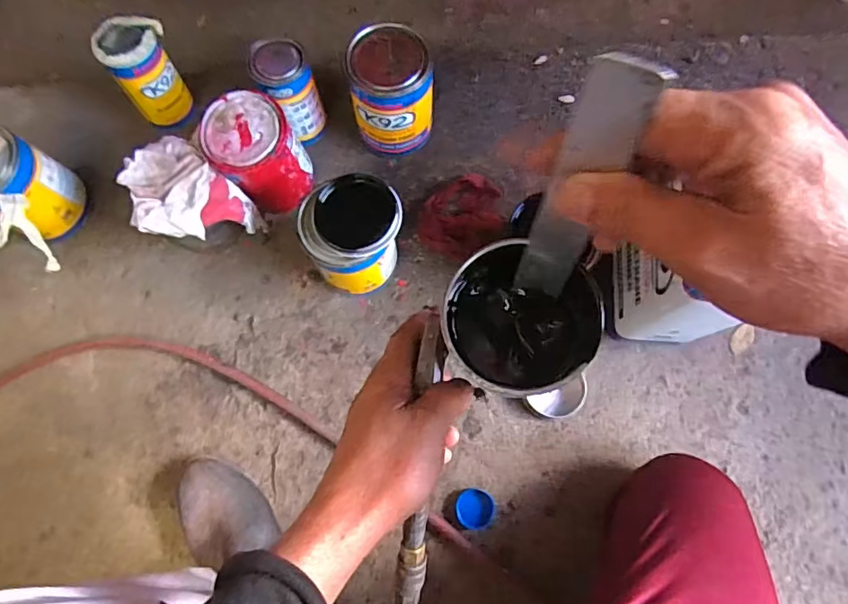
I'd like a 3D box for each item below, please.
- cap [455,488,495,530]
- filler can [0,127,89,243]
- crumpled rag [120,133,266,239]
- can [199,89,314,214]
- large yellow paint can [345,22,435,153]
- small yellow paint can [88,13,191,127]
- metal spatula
[{"bbox_3d":[0.061,0.245,0.635,0.046,0.015,0.045,0,76,1],"label":"cap"},{"bbox_3d":[-0.517,-0.145,0.695,0.123,0.137,0.104,20,77,6],"label":"filler can"},{"bbox_3d":[-0.289,-0.122,0.645,0.144,0.060,0.108,40,80,10],"label":"crumpled rag"},{"bbox_3d":[-0.208,-0.185,0.678,0.103,0.119,0.106,0,76,1],"label":"can"},{"bbox_3d":[-0.042,-0.270,0.706,0.102,0.147,0.103,0,76,1],"label":"large yellow paint can"},{"bbox_3d":[-0.365,-0.306,0.723,0.084,0.131,0.076,-35,78,-8],"label":"small yellow paint can"},{"bbox_3d":[0.063,-0.040,0.226,0.025,0.148,0.006,22,66,11],"label":"metal spatula"}]

